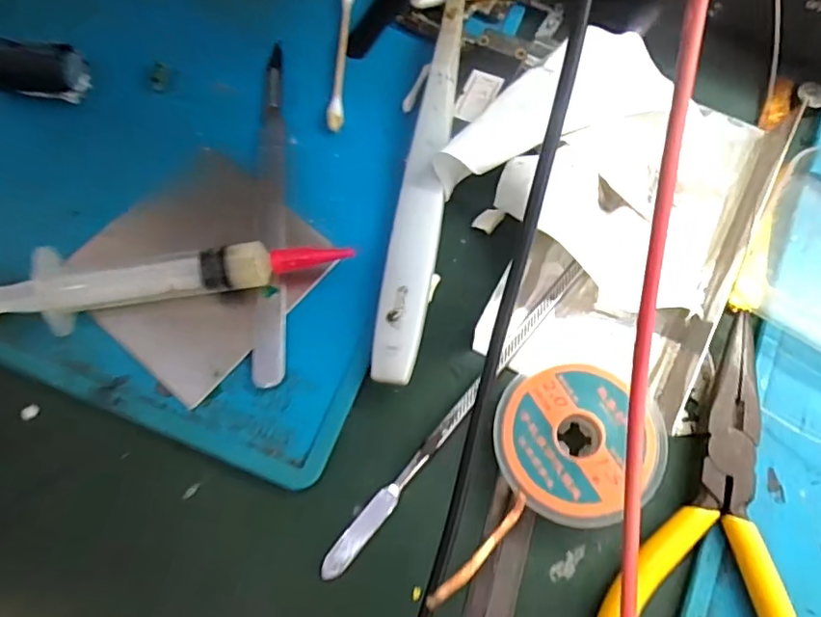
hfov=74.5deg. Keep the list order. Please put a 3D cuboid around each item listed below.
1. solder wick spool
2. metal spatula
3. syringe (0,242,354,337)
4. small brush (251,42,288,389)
[{"bbox_3d":[0.041,0.048,0.146,0.046,0.021,0.068,19,74,7],"label":"solder wick spool"},{"bbox_3d":[0.015,0.030,0.160,0.006,0.004,0.118,40,78,13],"label":"metal spatula"},{"bbox_3d":[-0.075,-0.009,0.163,0.109,0.020,0.019,-10,72,-1],"label":"syringe"},{"bbox_3d":[-0.046,-0.037,0.181,0.010,0.004,0.125,-3,71,-1],"label":"small brush"}]

